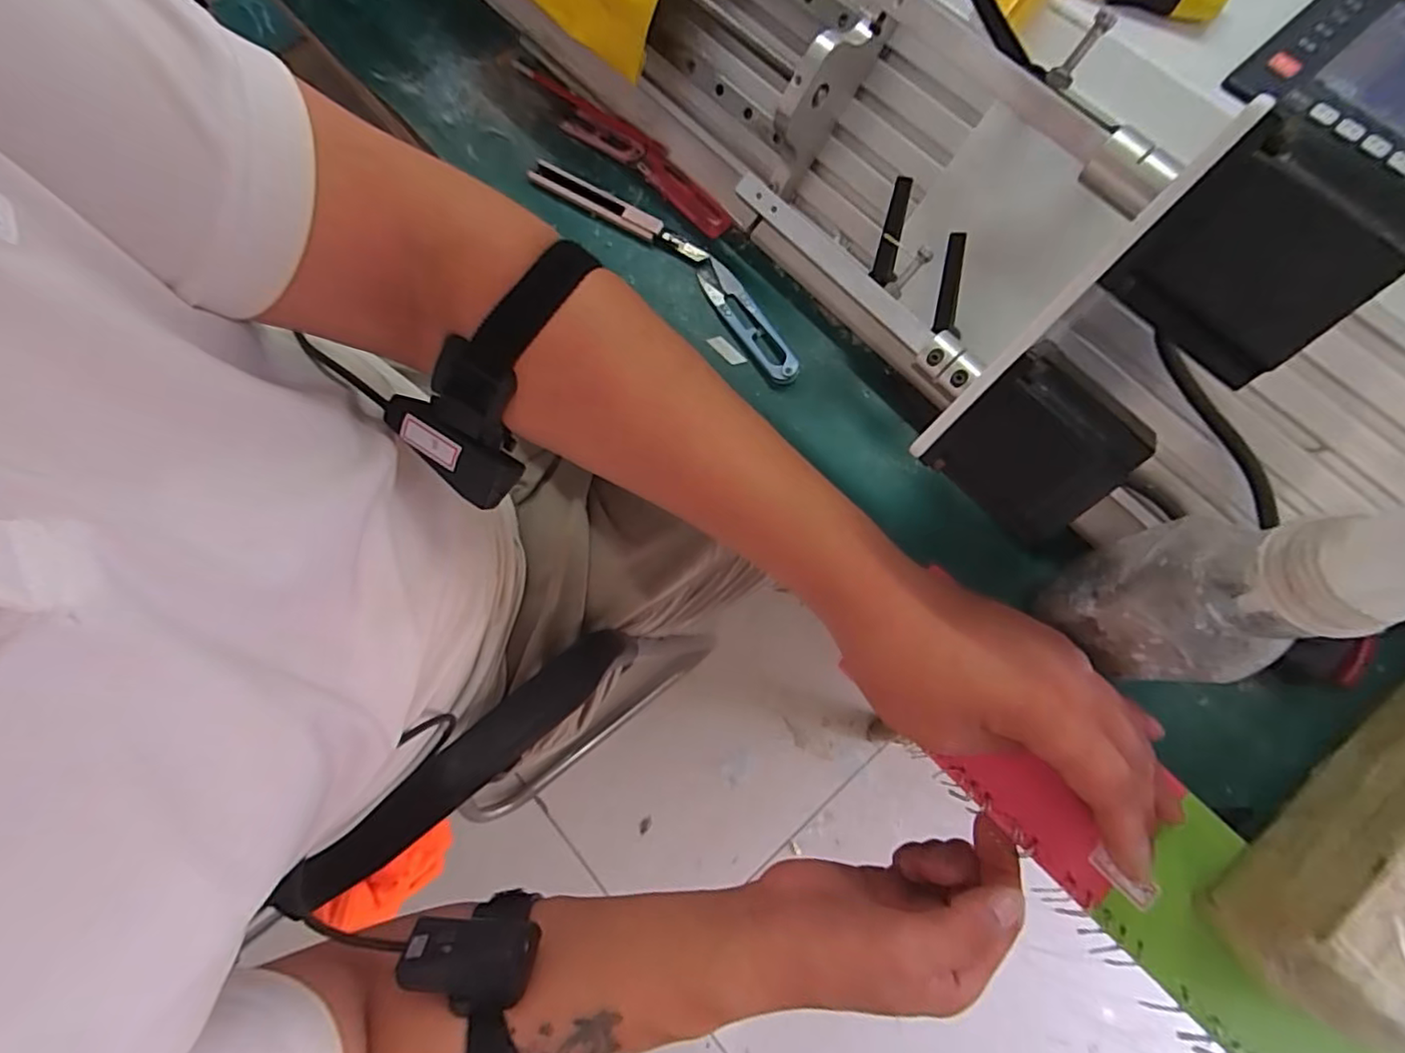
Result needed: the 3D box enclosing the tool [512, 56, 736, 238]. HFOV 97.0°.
[{"bbox_3d":[-0.059,-0.266,0.432,0.205,0.015,0.027,42,81,12],"label":"tool"}]

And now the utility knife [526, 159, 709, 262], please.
[{"bbox_3d":[-0.058,-0.212,0.419,0.140,0.010,0.015,33,80,10],"label":"utility knife"}]

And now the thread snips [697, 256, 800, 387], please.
[{"bbox_3d":[0.028,-0.130,0.394,0.021,0.008,0.099,-30,76,-5],"label":"thread snips"}]

